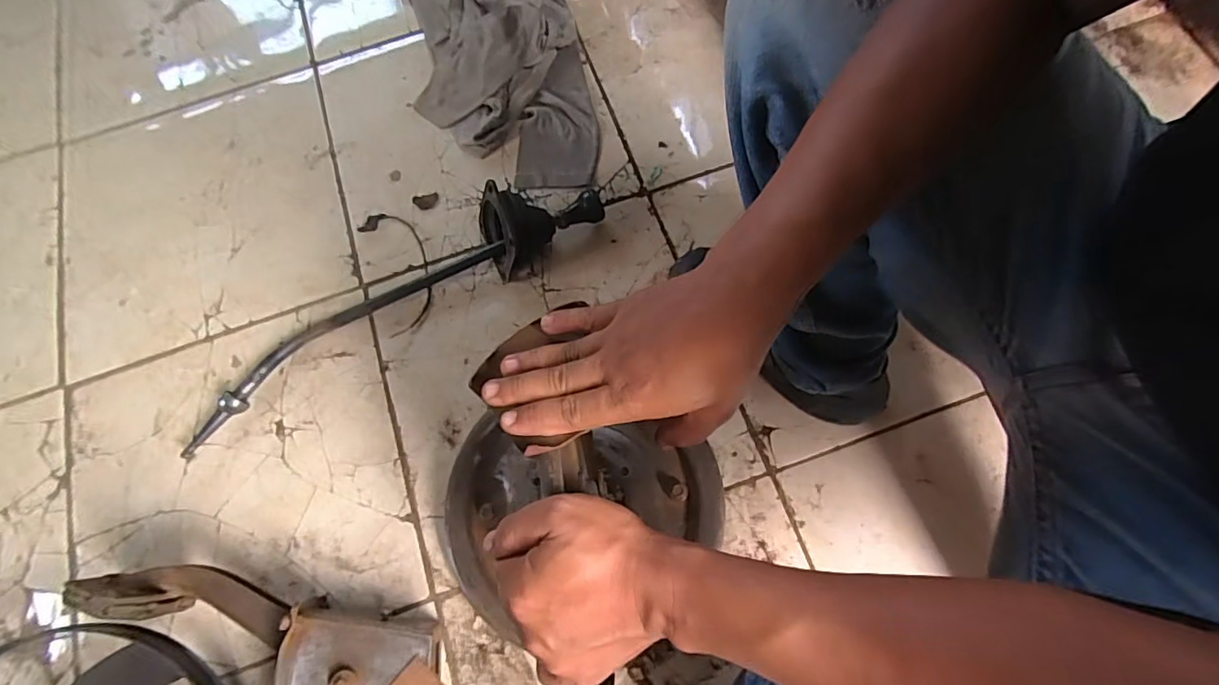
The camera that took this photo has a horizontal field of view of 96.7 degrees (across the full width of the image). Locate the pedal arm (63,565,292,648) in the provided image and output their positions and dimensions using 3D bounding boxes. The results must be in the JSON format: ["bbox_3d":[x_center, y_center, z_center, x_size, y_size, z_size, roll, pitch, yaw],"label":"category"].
[{"bbox_3d":[-0.413,0.255,0.535,0.196,0.064,0.048,11,73,7],"label":"pedal arm"}]

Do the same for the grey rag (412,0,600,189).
[{"bbox_3d":[-0.200,-0.495,0.828,0.262,0.071,0.599,-21,73,-6],"label":"grey rag"}]

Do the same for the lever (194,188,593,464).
[{"bbox_3d":[-0.277,-0.060,0.681,0.591,0.090,0.101,-31,75,-9],"label":"lever"}]

